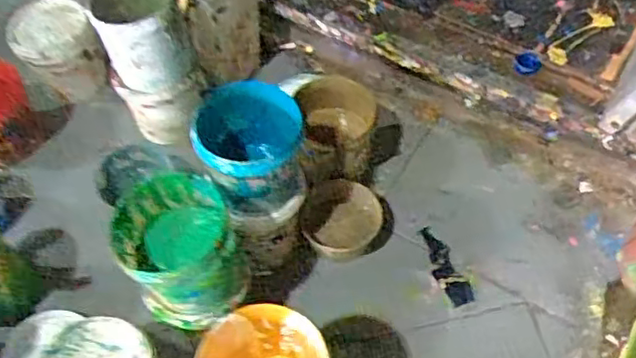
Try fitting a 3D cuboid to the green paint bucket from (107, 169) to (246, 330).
[{"bbox_3d":[-0.156,0.082,0.763,0.124,0.117,0.134,-1,56,1],"label":"green paint bucket"}]

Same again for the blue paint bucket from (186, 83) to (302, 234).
[{"bbox_3d":[-0.078,-0.018,0.822,0.124,0.158,0.113,-1,56,1],"label":"blue paint bucket"}]

